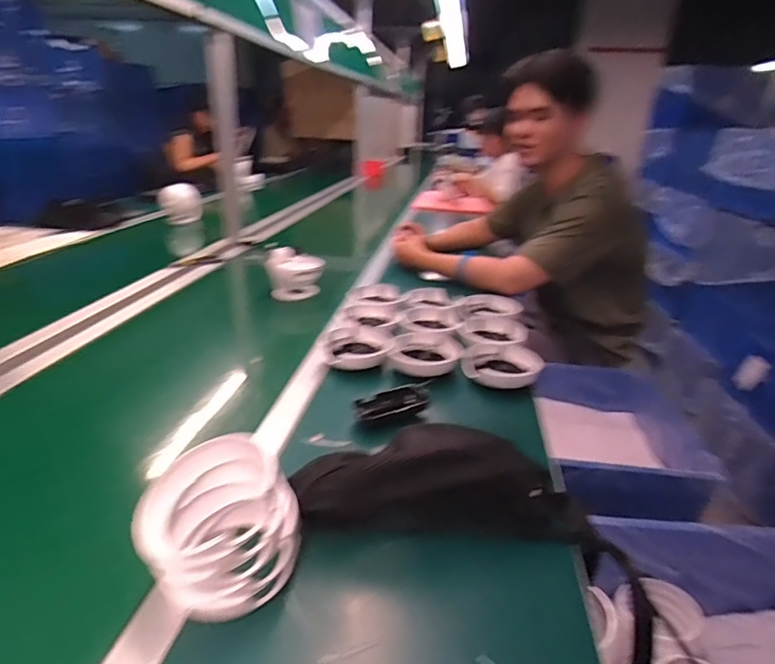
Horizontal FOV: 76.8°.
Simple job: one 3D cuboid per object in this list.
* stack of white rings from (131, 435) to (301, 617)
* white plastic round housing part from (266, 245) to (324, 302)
[{"bbox_3d":[-0.145,0.177,0.436,0.116,0.096,0.111,16,27,29],"label":"stack of white rings"},{"bbox_3d":[-0.214,-0.128,1.144,0.127,0.128,0.084,-1,26,-12],"label":"white plastic round housing part"}]

